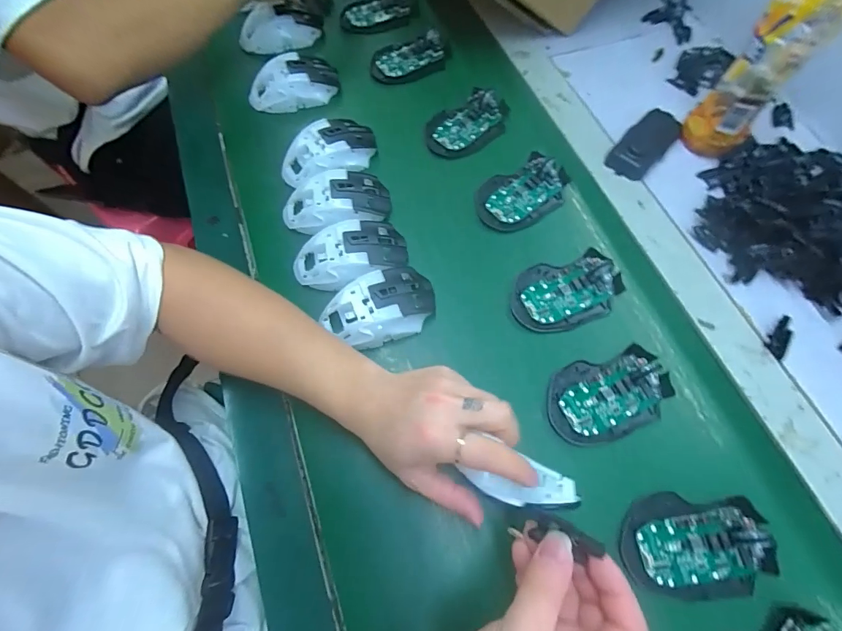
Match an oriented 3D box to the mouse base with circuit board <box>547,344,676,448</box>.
[{"bbox_3d":[0.173,0.072,0.374,0.113,0.024,0.074,-20,67,-7],"label":"mouse base with circuit board"}]

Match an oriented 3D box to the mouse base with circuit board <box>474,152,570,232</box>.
[{"bbox_3d":[0.118,-0.143,0.470,0.112,0.022,0.073,-27,68,-10],"label":"mouse base with circuit board"}]

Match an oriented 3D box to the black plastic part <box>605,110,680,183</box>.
[{"bbox_3d":[0.274,-0.209,0.497,0.046,0.020,0.108,41,74,17],"label":"black plastic part"}]

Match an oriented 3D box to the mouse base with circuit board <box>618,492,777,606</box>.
[{"bbox_3d":[0.220,0.181,0.321,0.115,0.023,0.073,-6,66,-1],"label":"mouse base with circuit board"}]

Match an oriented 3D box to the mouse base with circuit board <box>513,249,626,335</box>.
[{"bbox_3d":[0.150,-0.028,0.417,0.115,0.024,0.074,-20,67,-7],"label":"mouse base with circuit board"}]

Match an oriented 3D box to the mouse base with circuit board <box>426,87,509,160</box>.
[{"bbox_3d":[0.059,-0.244,0.512,0.110,0.025,0.072,-32,69,-11],"label":"mouse base with circuit board"}]

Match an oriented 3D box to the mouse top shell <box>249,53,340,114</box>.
[{"bbox_3d":[-0.167,-0.305,0.533,0.119,0.035,0.066,-17,67,-6],"label":"mouse top shell"}]

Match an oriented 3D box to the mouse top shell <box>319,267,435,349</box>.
[{"bbox_3d":[-0.042,-0.004,0.405,0.117,0.041,0.064,-28,68,-10],"label":"mouse top shell"}]

